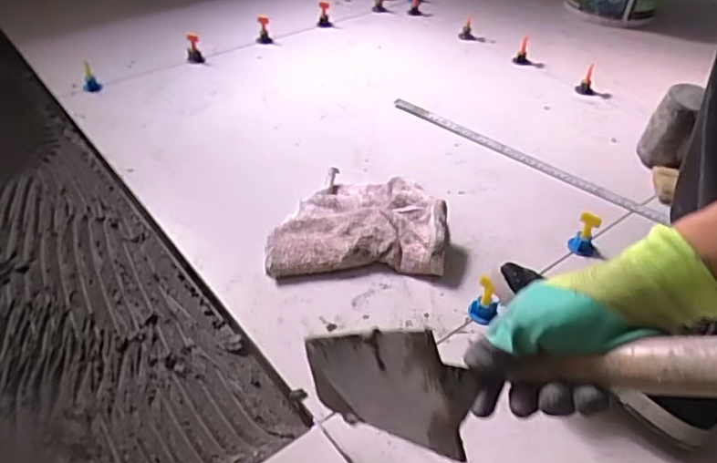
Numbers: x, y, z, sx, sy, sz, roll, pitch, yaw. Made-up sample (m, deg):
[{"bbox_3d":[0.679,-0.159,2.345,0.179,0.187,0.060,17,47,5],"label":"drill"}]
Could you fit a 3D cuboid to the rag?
[{"bbox_3d":[-0.004,-0.019,0.757,0.217,0.048,0.182,0,41,-3],"label":"rag"}]

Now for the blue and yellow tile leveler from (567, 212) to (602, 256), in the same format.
[{"bbox_3d":[0.290,0.008,0.746,0.030,0.052,0.033,22,49,19],"label":"blue and yellow tile leveler"}]

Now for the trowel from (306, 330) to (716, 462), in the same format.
[{"bbox_3d":[0.082,0.099,0.391,0.355,0.079,0.068,-13,35,37],"label":"trowel"}]

